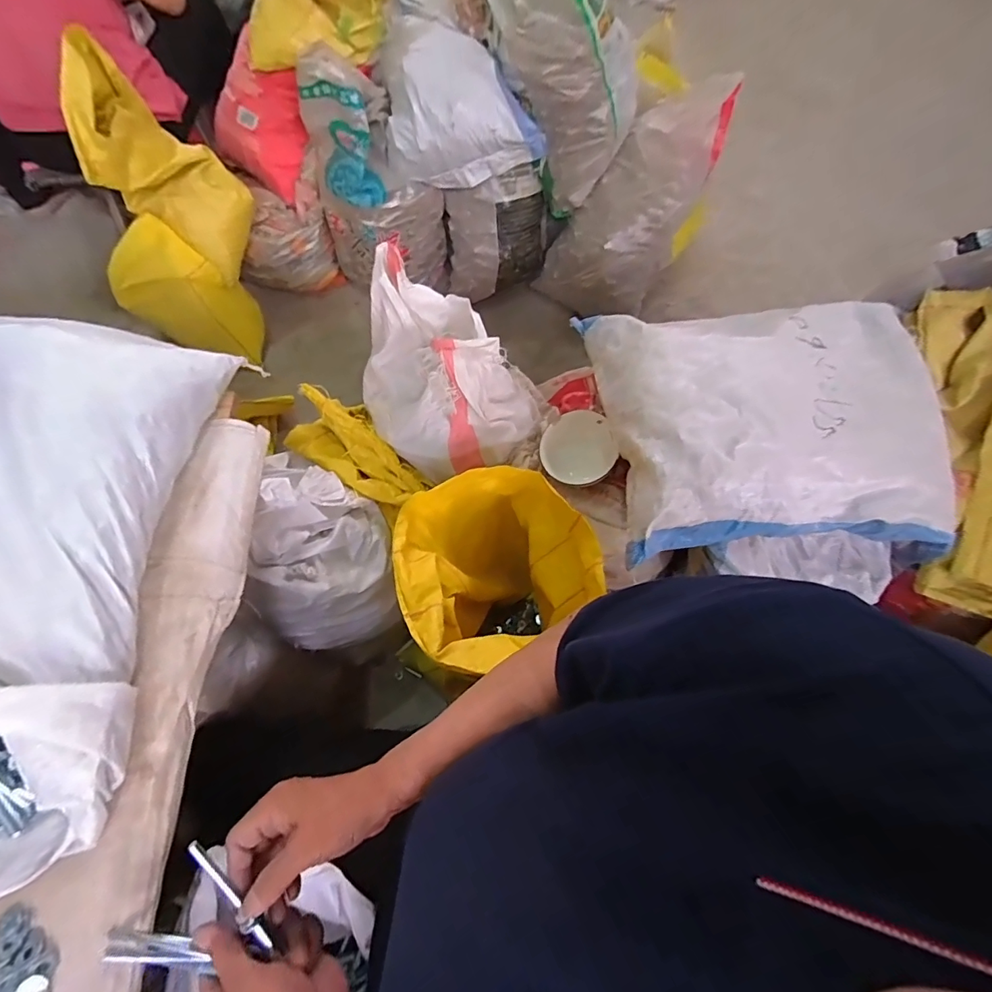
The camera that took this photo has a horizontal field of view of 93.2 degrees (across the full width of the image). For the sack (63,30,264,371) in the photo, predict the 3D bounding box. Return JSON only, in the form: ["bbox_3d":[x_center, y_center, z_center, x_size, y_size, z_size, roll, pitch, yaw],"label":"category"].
[{"bbox_3d":[-0.799,-0.658,1.143,0.350,0.657,0.217,-7,39,-5],"label":"sack"}]

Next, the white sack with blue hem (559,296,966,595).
[{"bbox_3d":[0.386,-0.085,0.692,0.484,0.204,0.387,2,61,0],"label":"white sack with blue hem"}]

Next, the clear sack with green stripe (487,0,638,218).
[{"bbox_3d":[0.144,-1.026,1.051,0.250,0.666,0.295,3,57,33],"label":"clear sack with green stripe"}]

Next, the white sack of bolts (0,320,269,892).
[{"bbox_3d":[-0.538,0.057,0.456,0.390,0.140,0.527,-1,61,-2],"label":"white sack of bolts"}]

